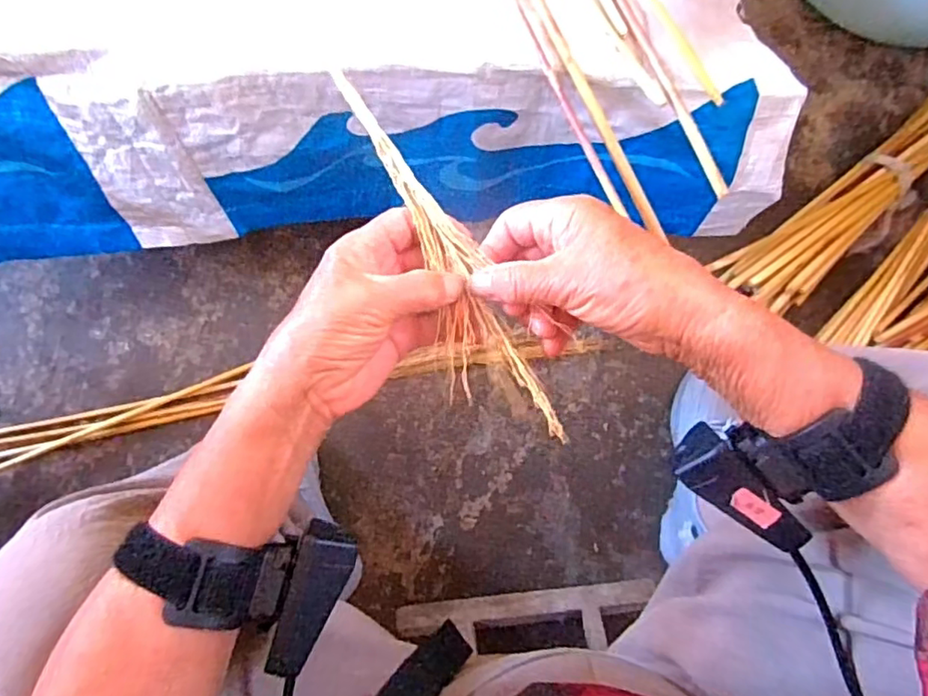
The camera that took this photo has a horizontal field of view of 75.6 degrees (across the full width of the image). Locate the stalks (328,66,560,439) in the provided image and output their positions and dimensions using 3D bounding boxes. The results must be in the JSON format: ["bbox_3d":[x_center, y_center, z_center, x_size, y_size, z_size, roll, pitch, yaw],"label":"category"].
[{"bbox_3d":[-0.018,-0.053,0.323,0.040,0.015,0.233,-26,80,-4],"label":"stalks"}]

